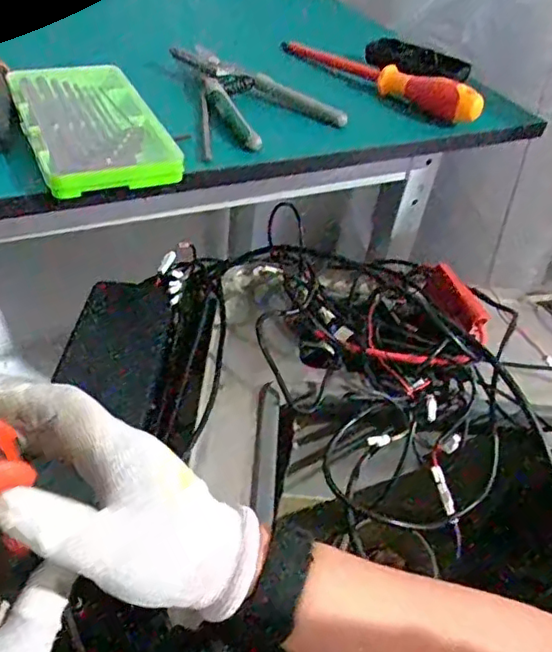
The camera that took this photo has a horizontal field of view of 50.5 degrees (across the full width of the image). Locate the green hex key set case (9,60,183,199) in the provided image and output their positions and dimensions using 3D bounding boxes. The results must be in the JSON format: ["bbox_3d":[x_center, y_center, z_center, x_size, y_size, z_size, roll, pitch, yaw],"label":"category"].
[{"bbox_3d":[-0.148,-0.163,0.467,0.100,0.022,0.184,-14,46,-23],"label":"green hex key set case"}]

